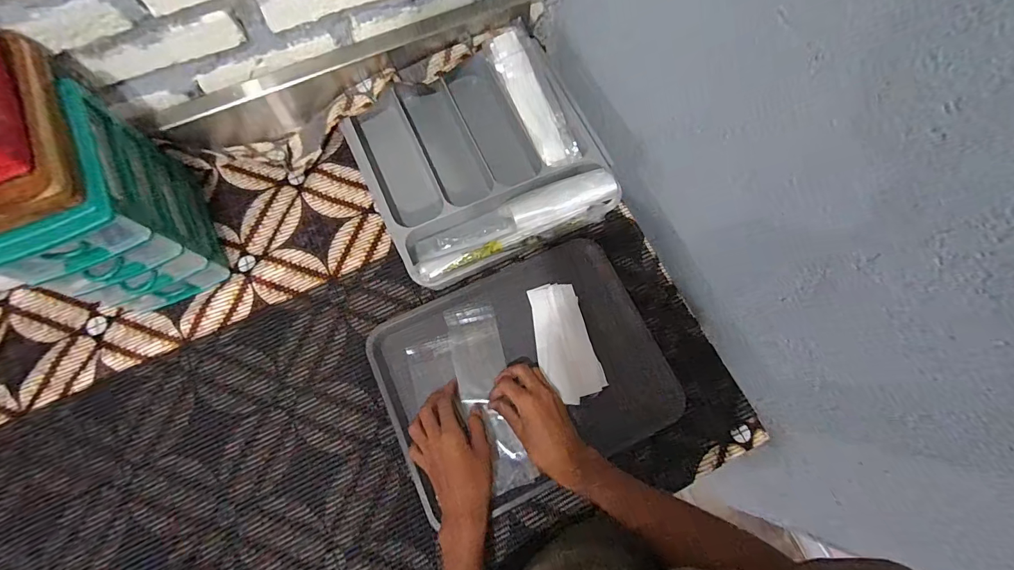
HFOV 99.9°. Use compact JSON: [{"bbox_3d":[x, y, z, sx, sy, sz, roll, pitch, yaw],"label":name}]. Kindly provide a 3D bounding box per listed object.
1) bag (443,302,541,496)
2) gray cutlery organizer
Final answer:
[{"bbox_3d":[-0.023,0.141,0.565,0.070,0.014,0.242,-17,73,-6],"label":"bag"},{"bbox_3d":[-0.034,-0.185,0.630,0.327,0.081,0.314,-23,76,-8],"label":"gray cutlery organizer"}]

